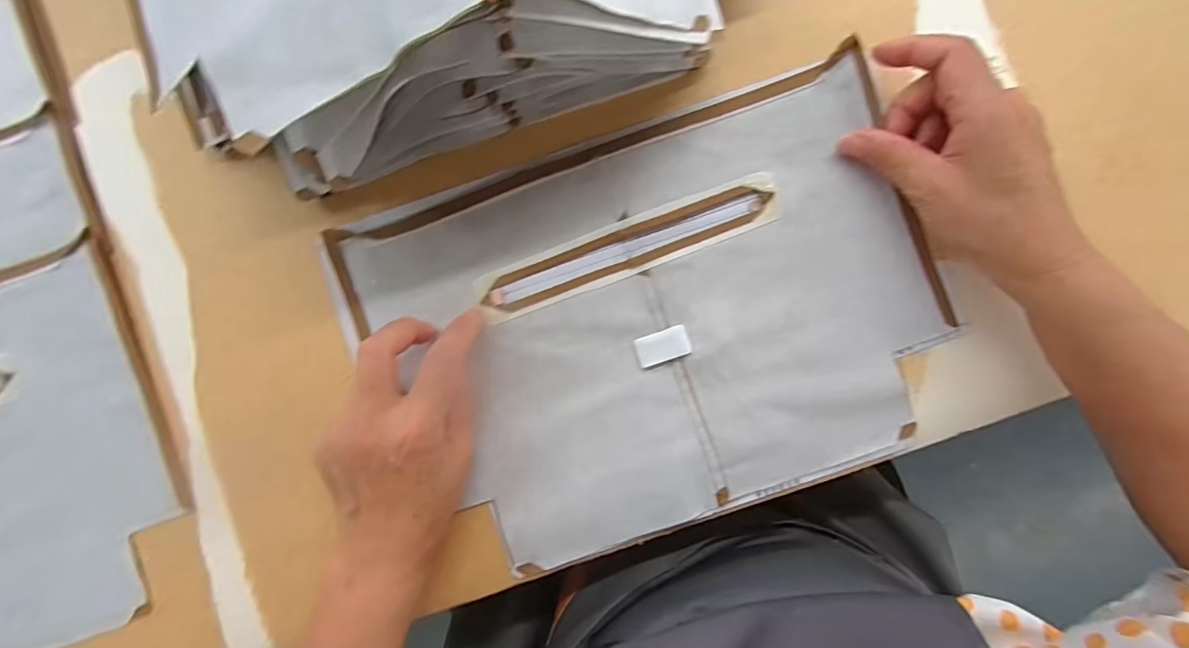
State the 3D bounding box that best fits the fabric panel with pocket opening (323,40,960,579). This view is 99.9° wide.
[{"bbox_3d":[0.039,-0.001,0.313,0.337,0.012,0.239,-21,90,0],"label":"fabric panel with pocket opening"}]

